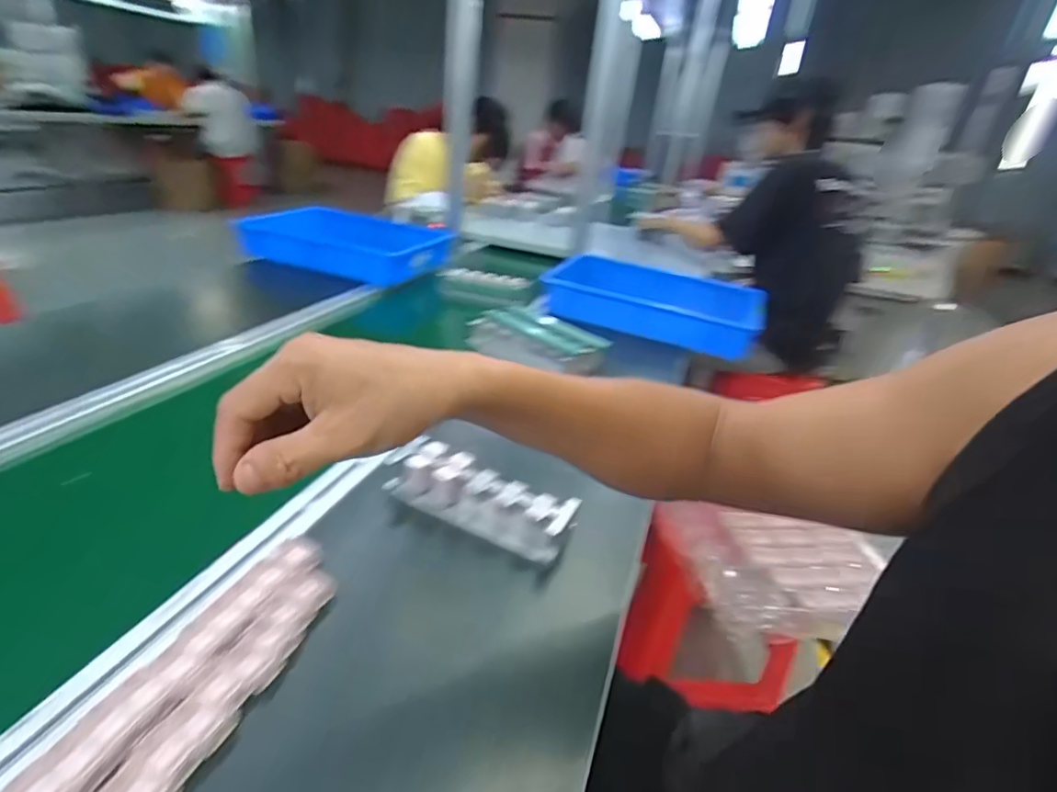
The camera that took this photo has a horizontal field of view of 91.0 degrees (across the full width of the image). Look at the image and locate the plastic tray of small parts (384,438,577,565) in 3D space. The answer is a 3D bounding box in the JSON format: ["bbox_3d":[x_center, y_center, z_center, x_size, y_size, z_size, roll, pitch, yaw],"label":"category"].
[{"bbox_3d":[-0.050,0.099,0.517,0.192,0.048,0.051,18,30,18],"label":"plastic tray of small parts"}]

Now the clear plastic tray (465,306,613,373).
[{"bbox_3d":[0.017,-0.087,0.860,0.218,0.053,0.124,25,32,29],"label":"clear plastic tray"}]

